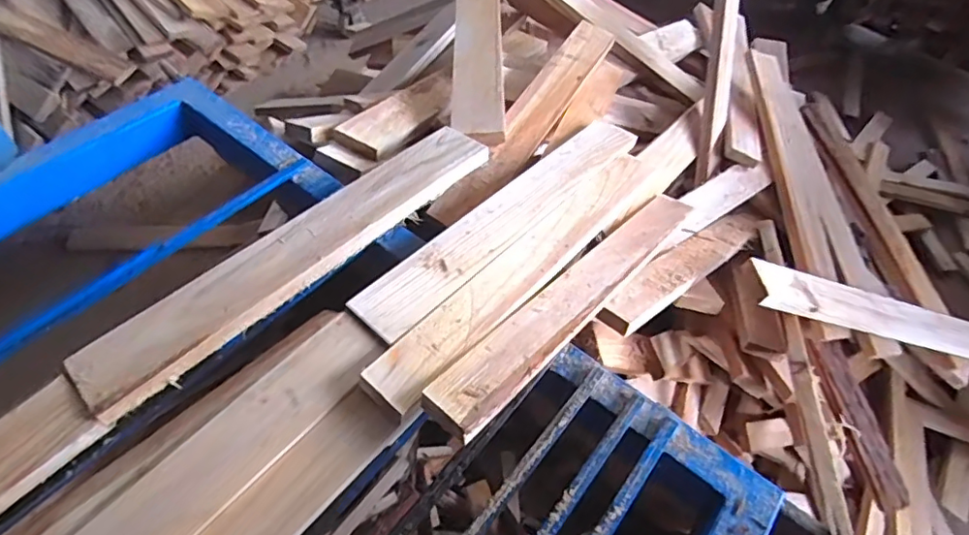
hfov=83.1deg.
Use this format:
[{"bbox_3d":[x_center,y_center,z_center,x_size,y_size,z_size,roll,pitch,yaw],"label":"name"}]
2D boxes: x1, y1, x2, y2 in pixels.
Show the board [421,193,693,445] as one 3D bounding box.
[{"bbox_3d":[0.112,0.020,0.605,0.058,0.018,0.497,36,46,20],"label":"board"}]

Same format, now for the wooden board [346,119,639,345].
[{"bbox_3d":[0.040,-0.079,0.646,0.064,0.032,0.490,36,60,20],"label":"wooden board"}]

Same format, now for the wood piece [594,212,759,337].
[{"bbox_3d":[0.282,-0.010,0.747,0.060,0.020,0.437,42,45,23],"label":"wood piece"}]

